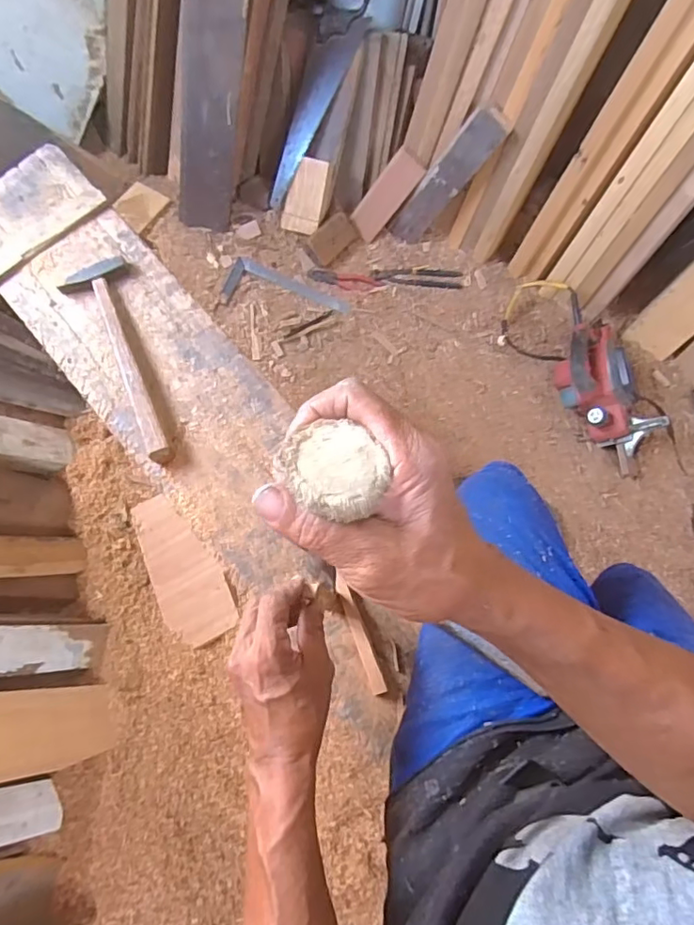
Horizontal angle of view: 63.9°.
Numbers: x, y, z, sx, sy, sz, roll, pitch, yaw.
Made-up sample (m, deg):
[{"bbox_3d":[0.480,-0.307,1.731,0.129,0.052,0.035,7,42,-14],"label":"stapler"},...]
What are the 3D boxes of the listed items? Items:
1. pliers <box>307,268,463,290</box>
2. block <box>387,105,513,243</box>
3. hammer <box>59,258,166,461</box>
[{"bbox_3d":[0.096,-0.459,1.390,0.373,0.022,0.052,0,75,0],"label":"pliers"},{"bbox_3d":[0.220,-0.632,1.254,0.087,0.351,0.051,42,60,-8],"label":"block"},{"bbox_3d":[-0.263,-0.131,0.679,0.078,0.035,0.275,-28,77,-7],"label":"hammer"}]

